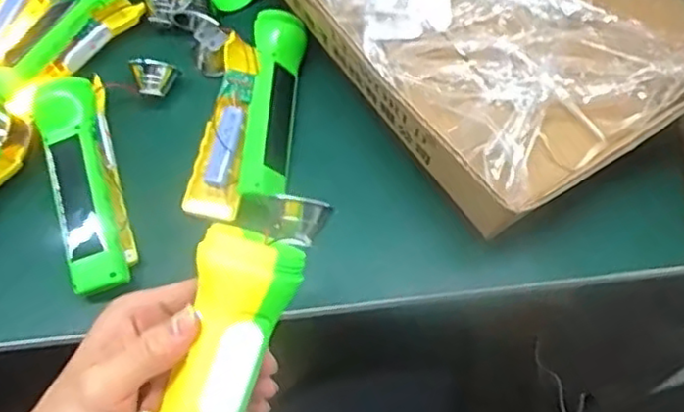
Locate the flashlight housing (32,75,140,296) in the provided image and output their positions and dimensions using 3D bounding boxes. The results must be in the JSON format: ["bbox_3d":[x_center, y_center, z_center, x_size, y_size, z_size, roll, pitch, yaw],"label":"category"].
[{"bbox_3d":[-0.194,-0.024,0.502,0.048,0.042,0.175,-15,68,-8],"label":"flashlight housing"}]

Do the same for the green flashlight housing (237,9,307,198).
[{"bbox_3d":[-0.057,-0.082,0.540,0.038,0.033,0.160,6,67,1],"label":"green flashlight housing"}]

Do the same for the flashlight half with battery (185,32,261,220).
[{"bbox_3d":[-0.088,-0.066,0.537,0.042,0.020,0.162,9,67,2],"label":"flashlight half with battery"}]

